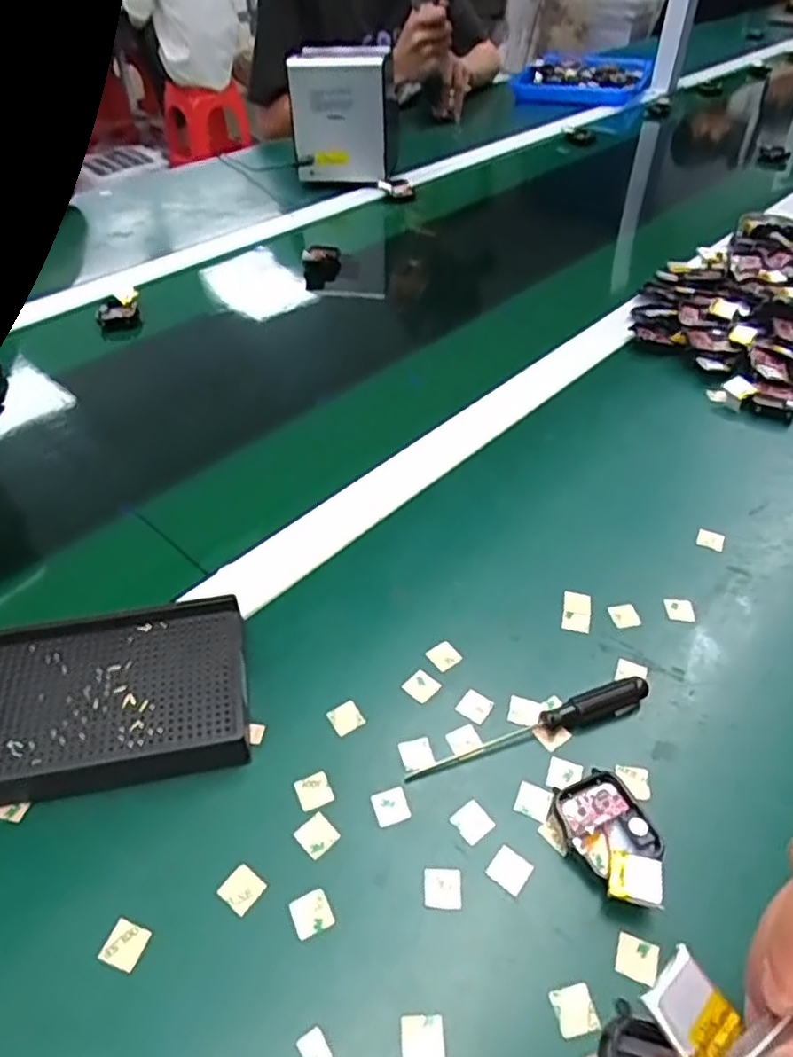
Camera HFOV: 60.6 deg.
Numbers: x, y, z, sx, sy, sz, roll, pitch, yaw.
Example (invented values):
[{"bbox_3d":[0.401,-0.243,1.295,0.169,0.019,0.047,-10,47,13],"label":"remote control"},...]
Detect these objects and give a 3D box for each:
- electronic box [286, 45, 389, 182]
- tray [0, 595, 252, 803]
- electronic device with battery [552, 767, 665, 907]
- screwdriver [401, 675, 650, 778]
[{"bbox_3d":[-0.071,-0.561,0.938,0.132,0.159,0.112,2,43,2],"label":"electronic box"},{"bbox_3d":[-0.147,0.086,0.347,0.137,0.024,0.090,-7,43,-8],"label":"tray"},{"bbox_3d":[0.097,0.138,0.301,0.038,0.015,0.058,-17,45,-17],"label":"electronic device with battery"},{"bbox_3d":[0.069,0.100,0.339,0.131,0.013,0.013,-16,45,-16],"label":"screwdriver"}]

